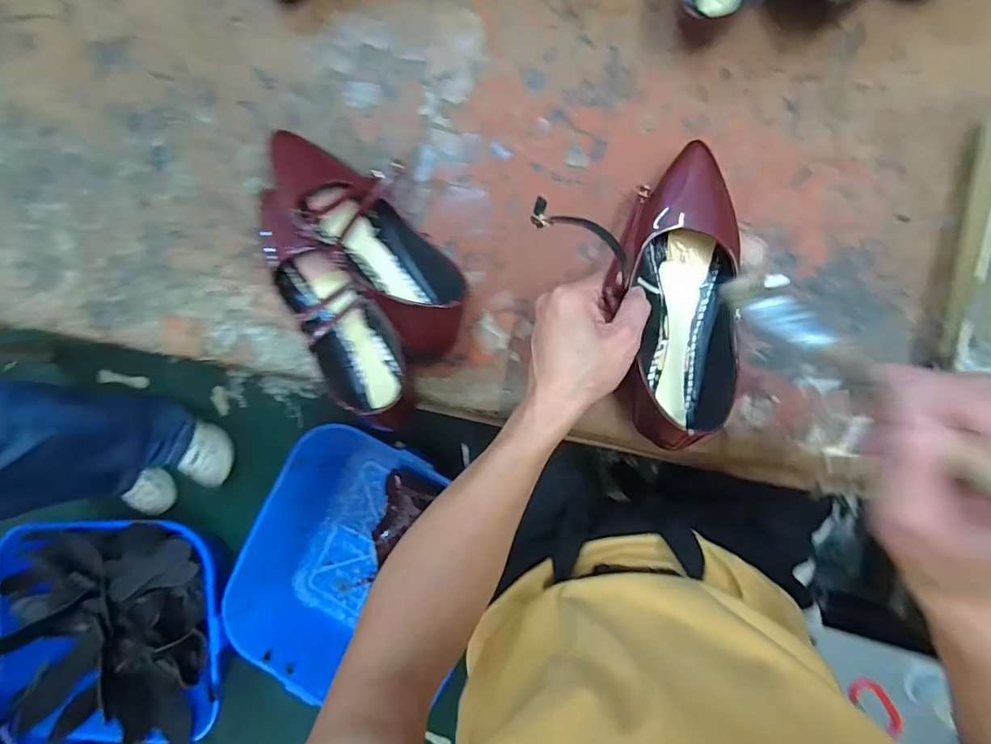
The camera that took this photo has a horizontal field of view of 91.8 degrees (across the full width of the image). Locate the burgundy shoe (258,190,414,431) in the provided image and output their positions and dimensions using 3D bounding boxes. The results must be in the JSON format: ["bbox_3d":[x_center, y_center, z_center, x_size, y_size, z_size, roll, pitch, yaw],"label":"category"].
[{"bbox_3d":[-0.146,-0.053,0.433,0.078,0.063,0.235,-36,85,7],"label":"burgundy shoe"}]

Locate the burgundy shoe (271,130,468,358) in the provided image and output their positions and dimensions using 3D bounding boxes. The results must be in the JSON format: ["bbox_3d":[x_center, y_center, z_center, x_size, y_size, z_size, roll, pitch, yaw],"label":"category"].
[{"bbox_3d":[-0.103,-0.109,0.422,0.089,0.065,0.223,-31,86,7],"label":"burgundy shoe"}]

